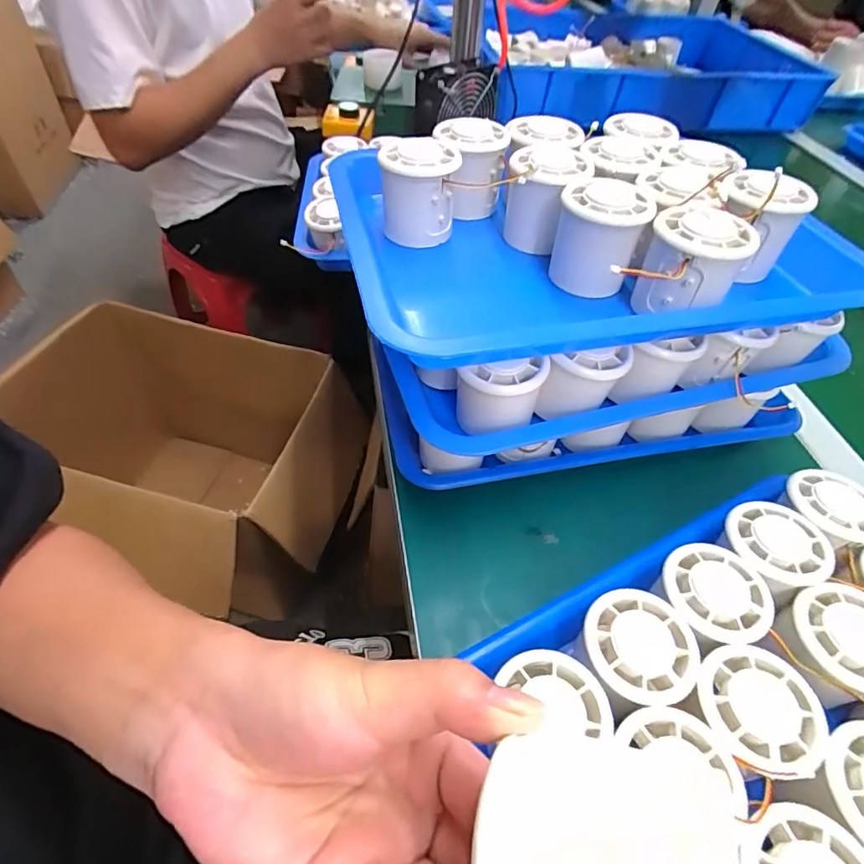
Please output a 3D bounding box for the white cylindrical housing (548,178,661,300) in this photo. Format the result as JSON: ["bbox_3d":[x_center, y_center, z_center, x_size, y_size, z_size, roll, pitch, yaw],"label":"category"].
[{"bbox_3d":[0.110,-0.130,0.339,0.056,0.061,0.051,2,50,-3],"label":"white cylindrical housing"}]

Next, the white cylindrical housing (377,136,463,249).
[{"bbox_3d":[-0.009,-0.175,0.366,0.052,0.060,0.053,3,50,-1],"label":"white cylindrical housing"}]

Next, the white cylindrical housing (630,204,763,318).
[{"bbox_3d":[0.158,-0.100,0.311,0.059,0.053,0.066,27,54,17],"label":"white cylindrical housing"}]

